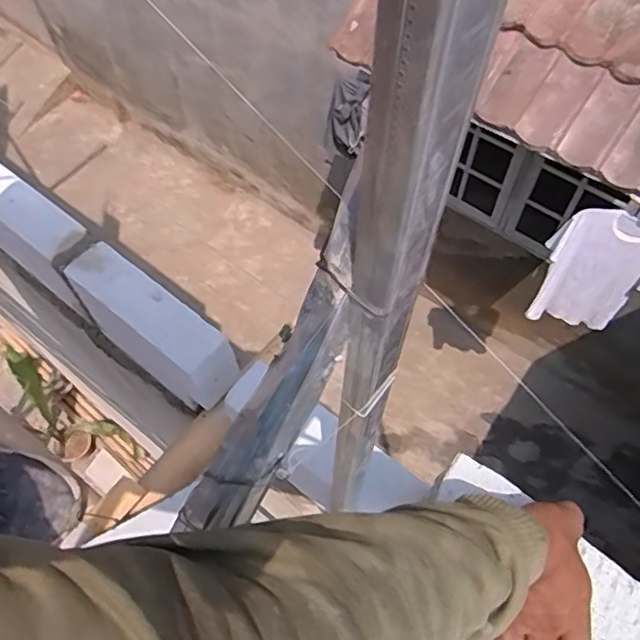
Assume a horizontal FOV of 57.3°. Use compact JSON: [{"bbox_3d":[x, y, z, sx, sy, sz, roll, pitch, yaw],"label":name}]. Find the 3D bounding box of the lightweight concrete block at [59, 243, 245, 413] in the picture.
[{"bbox_3d":[-0.242,0.023,0.887,0.283,0.166,0.083,35,67,19],"label":"lightweight concrete block"}]

